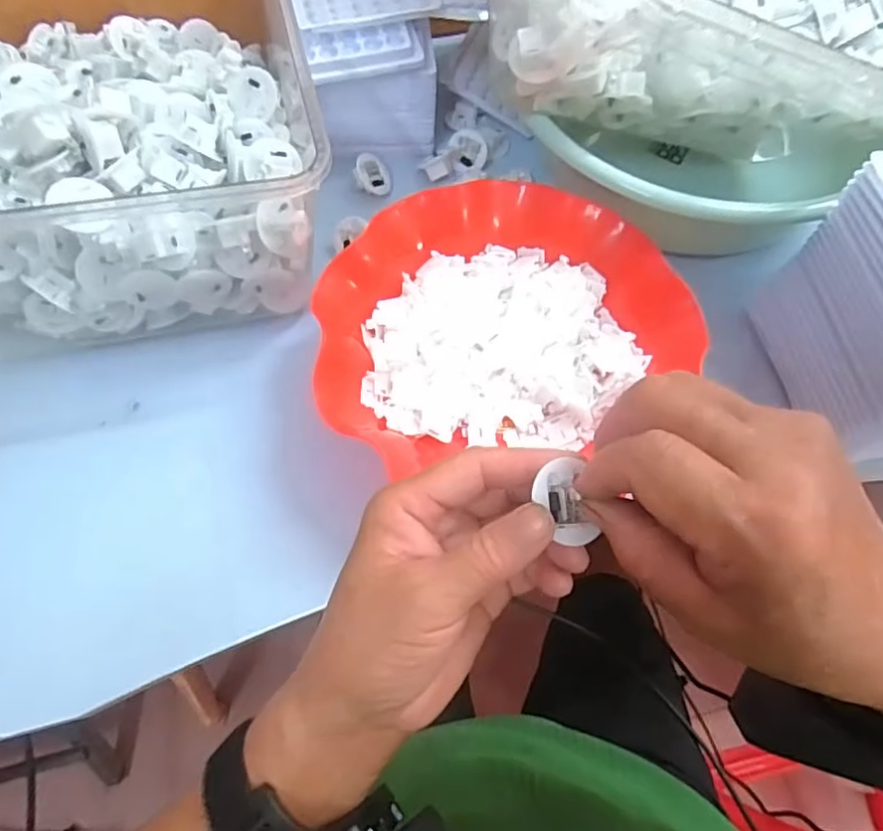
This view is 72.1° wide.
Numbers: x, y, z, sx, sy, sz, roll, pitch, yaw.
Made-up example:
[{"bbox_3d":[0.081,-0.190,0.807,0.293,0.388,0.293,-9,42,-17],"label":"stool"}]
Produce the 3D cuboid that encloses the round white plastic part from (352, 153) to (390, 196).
[{"bbox_3d":[-0.053,-0.187,0.471,0.032,0.008,0.032,6,81,-40],"label":"round white plastic part"}]

